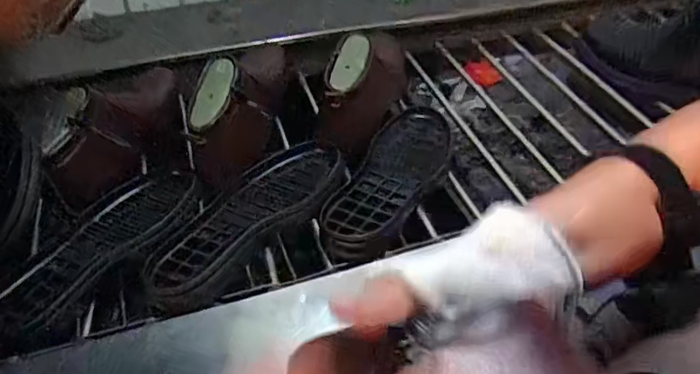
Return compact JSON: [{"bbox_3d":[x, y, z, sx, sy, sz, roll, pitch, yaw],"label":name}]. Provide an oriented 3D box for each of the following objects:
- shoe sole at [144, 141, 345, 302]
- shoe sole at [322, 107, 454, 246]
[{"bbox_3d":[-0.124,0.032,0.674,0.084,0.034,0.281,34,54,29],"label":"shoe sole"},{"bbox_3d":[0.060,-0.015,0.720,0.095,0.030,0.282,20,48,19],"label":"shoe sole"}]

